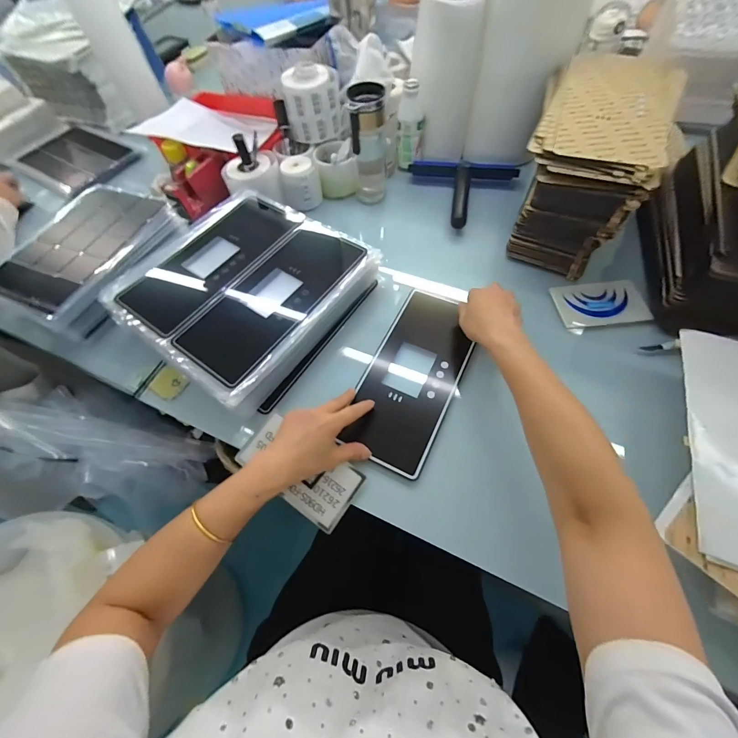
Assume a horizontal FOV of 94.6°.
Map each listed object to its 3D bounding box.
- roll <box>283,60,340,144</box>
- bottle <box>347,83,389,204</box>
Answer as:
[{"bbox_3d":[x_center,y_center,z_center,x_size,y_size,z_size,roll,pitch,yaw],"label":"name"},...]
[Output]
[{"bbox_3d":[-0.108,-0.507,0.657,0.106,0.119,0.102,-2,61,3],"label":"roll"},{"bbox_3d":[0.002,-0.407,0.633,0.063,0.185,0.075,-1,61,4],"label":"bottle"}]

